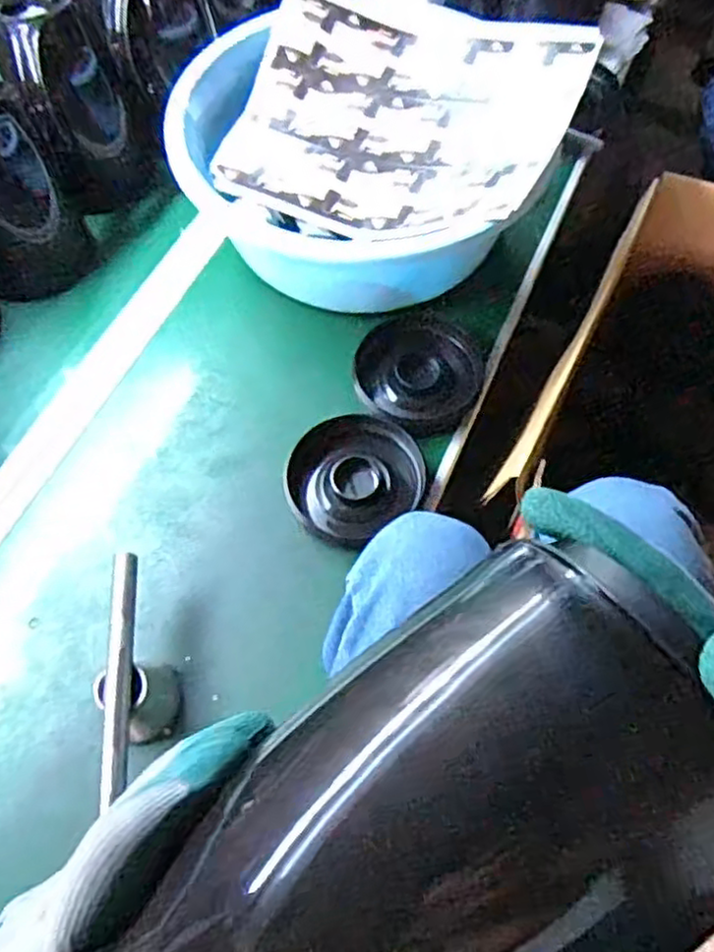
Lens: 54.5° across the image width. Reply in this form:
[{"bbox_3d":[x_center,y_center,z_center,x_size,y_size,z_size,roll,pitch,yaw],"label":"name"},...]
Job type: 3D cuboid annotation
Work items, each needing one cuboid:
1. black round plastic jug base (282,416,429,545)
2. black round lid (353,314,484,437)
[{"bbox_3d":[-0.003,0.000,0.618,0.120,0.030,0.103,-31,66,-14],"label":"black round plastic jug base"},{"bbox_3d":[0.060,-0.099,0.669,0.119,0.016,0.124,-1,62,1],"label":"black round lid"}]

